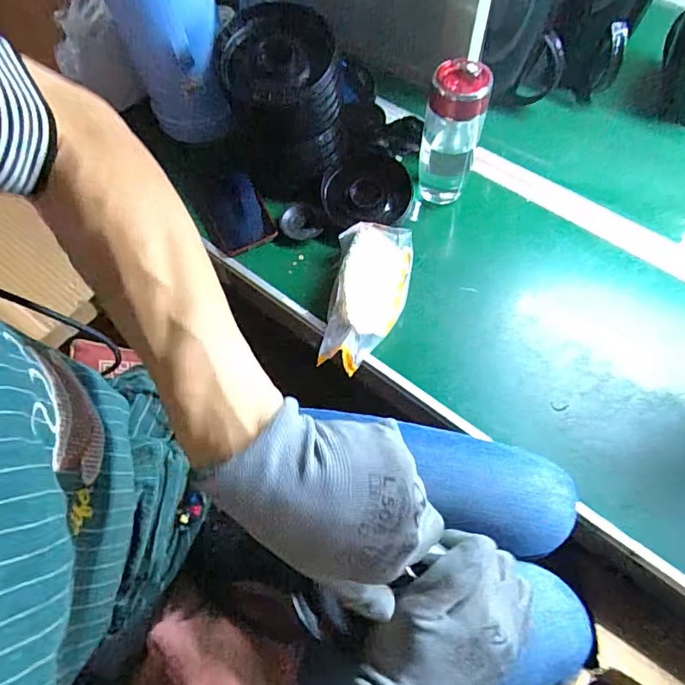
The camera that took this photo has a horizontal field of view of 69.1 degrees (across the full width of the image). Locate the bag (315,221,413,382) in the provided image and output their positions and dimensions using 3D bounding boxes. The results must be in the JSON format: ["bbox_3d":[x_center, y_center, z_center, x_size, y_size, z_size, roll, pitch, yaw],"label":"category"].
[{"bbox_3d":[0.033,-0.059,0.609,0.092,0.054,0.206,6,63,5],"label":"bag"}]

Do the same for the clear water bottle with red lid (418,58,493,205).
[{"bbox_3d":[0.138,-0.265,0.633,0.071,0.160,0.065,12,64,8],"label":"clear water bottle with red lid"}]

